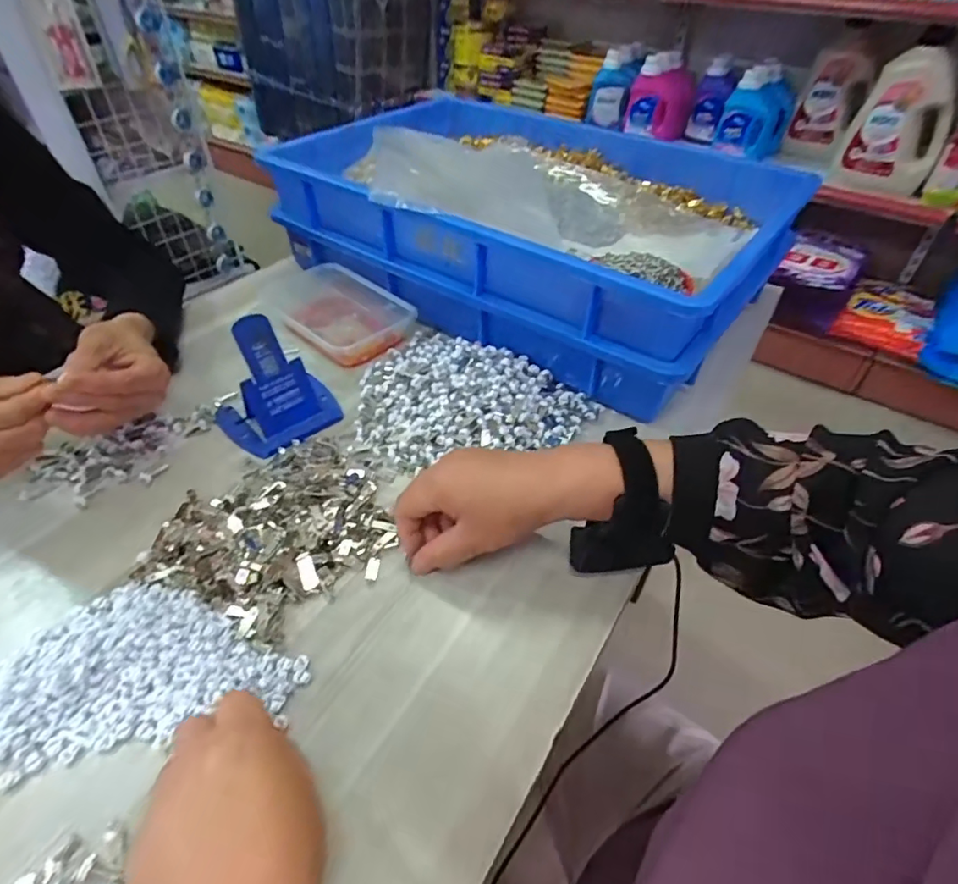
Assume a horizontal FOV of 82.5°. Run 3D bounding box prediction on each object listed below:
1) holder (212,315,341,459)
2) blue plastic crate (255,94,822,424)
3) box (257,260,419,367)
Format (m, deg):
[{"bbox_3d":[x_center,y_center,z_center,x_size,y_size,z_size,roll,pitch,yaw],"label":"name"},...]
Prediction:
[{"bbox_3d":[-0.185,-0.056,0.485,0.106,0.086,0.084,-19,48,-21],"label":"holder"},{"bbox_3d":[0.050,-0.266,0.676,0.536,0.156,0.355,29,49,24],"label":"blue plastic crate"},{"bbox_3d":[-0.174,-0.153,0.624,0.179,0.038,0.106,28,49,24],"label":"box"}]

